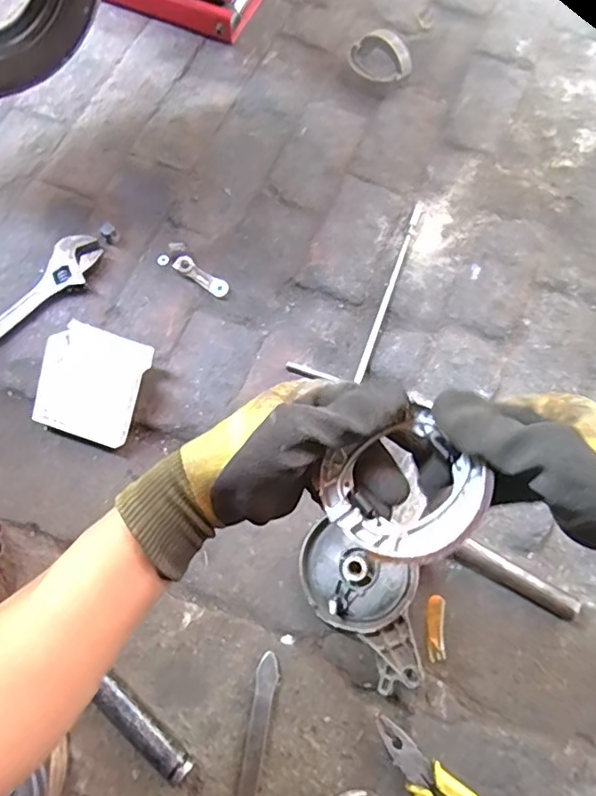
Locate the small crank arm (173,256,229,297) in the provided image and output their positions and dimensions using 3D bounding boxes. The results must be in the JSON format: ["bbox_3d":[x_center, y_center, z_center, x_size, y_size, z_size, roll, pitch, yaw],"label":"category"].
[{"bbox_3d":[-0.125,-0.159,0.748,0.075,0.019,0.022,33,73,9],"label":"small crank arm"}]

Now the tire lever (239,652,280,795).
[{"bbox_3d":[-0.049,0.387,0.552,0.022,0.011,0.254,9,71,1],"label":"tire lever"}]

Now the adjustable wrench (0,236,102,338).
[{"bbox_3d":[-0.363,-0.102,0.718,0.058,0.023,0.282,38,73,10],"label":"adjustable wrench"}]

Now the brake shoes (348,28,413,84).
[{"bbox_3d":[0.129,-0.532,0.886,0.101,0.037,0.087,8,71,1],"label":"brake shoes"}]

